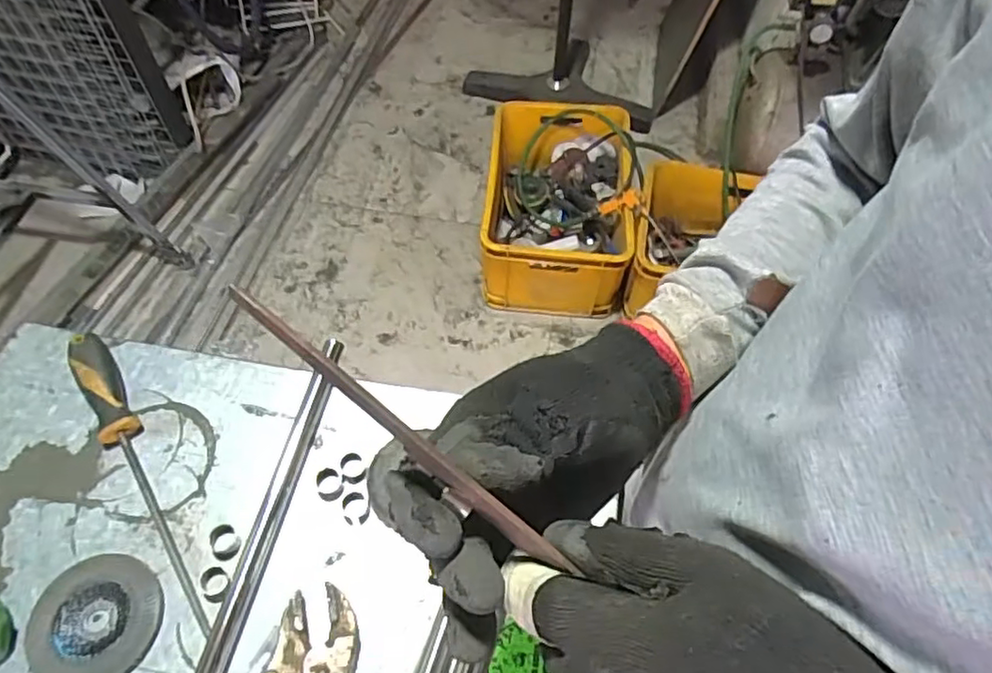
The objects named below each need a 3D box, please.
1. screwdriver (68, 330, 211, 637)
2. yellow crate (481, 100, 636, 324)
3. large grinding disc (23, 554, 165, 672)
[{"bbox_3d":[-0.304,0.110,0.529,0.034,0.030,0.294,-32,64,-18],"label":"screwdriver"},{"bbox_3d":[0.158,-0.342,1.676,0.364,0.259,0.519,5,58,3],"label":"yellow crate"},{"bbox_3d":[-0.307,0.216,0.480,0.096,0.009,0.092,0,58,0],"label":"large grinding disc"}]

